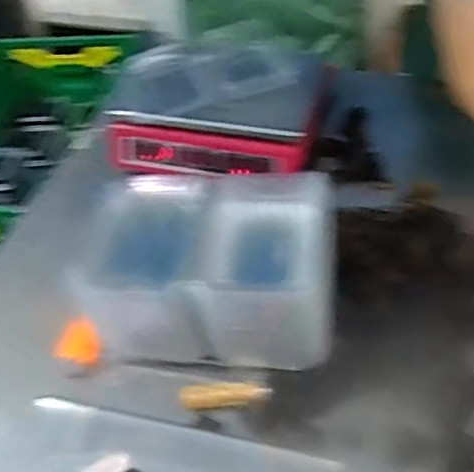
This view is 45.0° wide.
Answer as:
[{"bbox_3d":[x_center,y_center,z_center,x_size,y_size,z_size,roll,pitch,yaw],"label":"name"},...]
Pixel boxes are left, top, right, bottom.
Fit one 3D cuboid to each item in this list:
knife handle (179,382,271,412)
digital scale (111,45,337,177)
[{"bbox_3d":[-0.013,0.183,0.655,0.103,0.016,0.022,-2,46,-13],"label":"knife handle"},{"bbox_3d":[-0.030,-0.210,0.912,0.326,0.104,0.227,7,49,13],"label":"digital scale"}]

